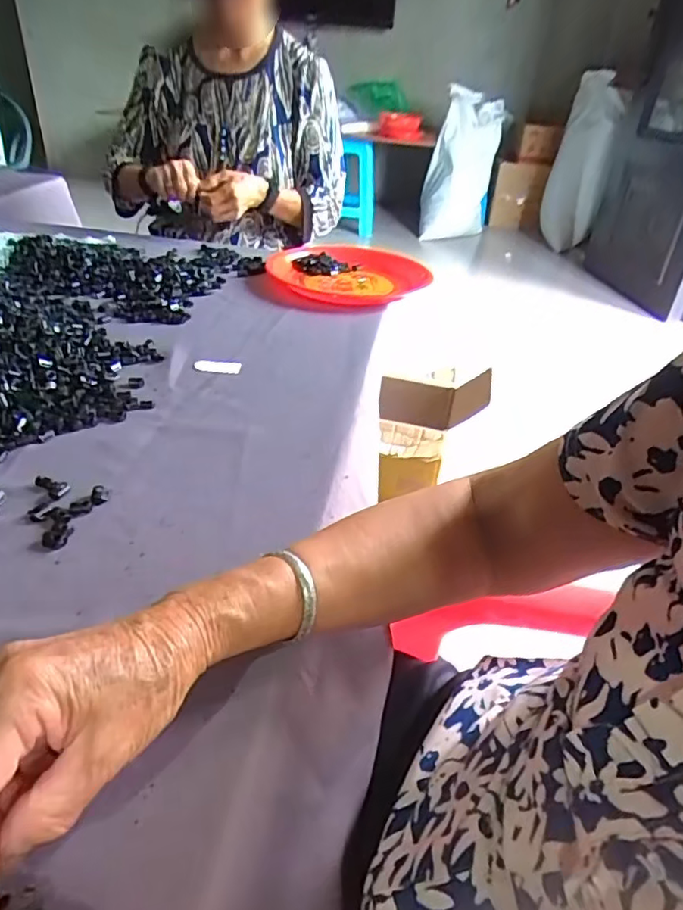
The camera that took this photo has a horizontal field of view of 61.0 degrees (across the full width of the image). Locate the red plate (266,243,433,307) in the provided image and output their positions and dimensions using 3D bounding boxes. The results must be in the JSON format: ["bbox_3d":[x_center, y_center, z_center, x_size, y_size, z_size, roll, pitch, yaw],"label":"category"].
[{"bbox_3d":[0.016,-0.282,0.922,0.230,0.039,0.233,5,35,-3],"label":"red plate"}]

